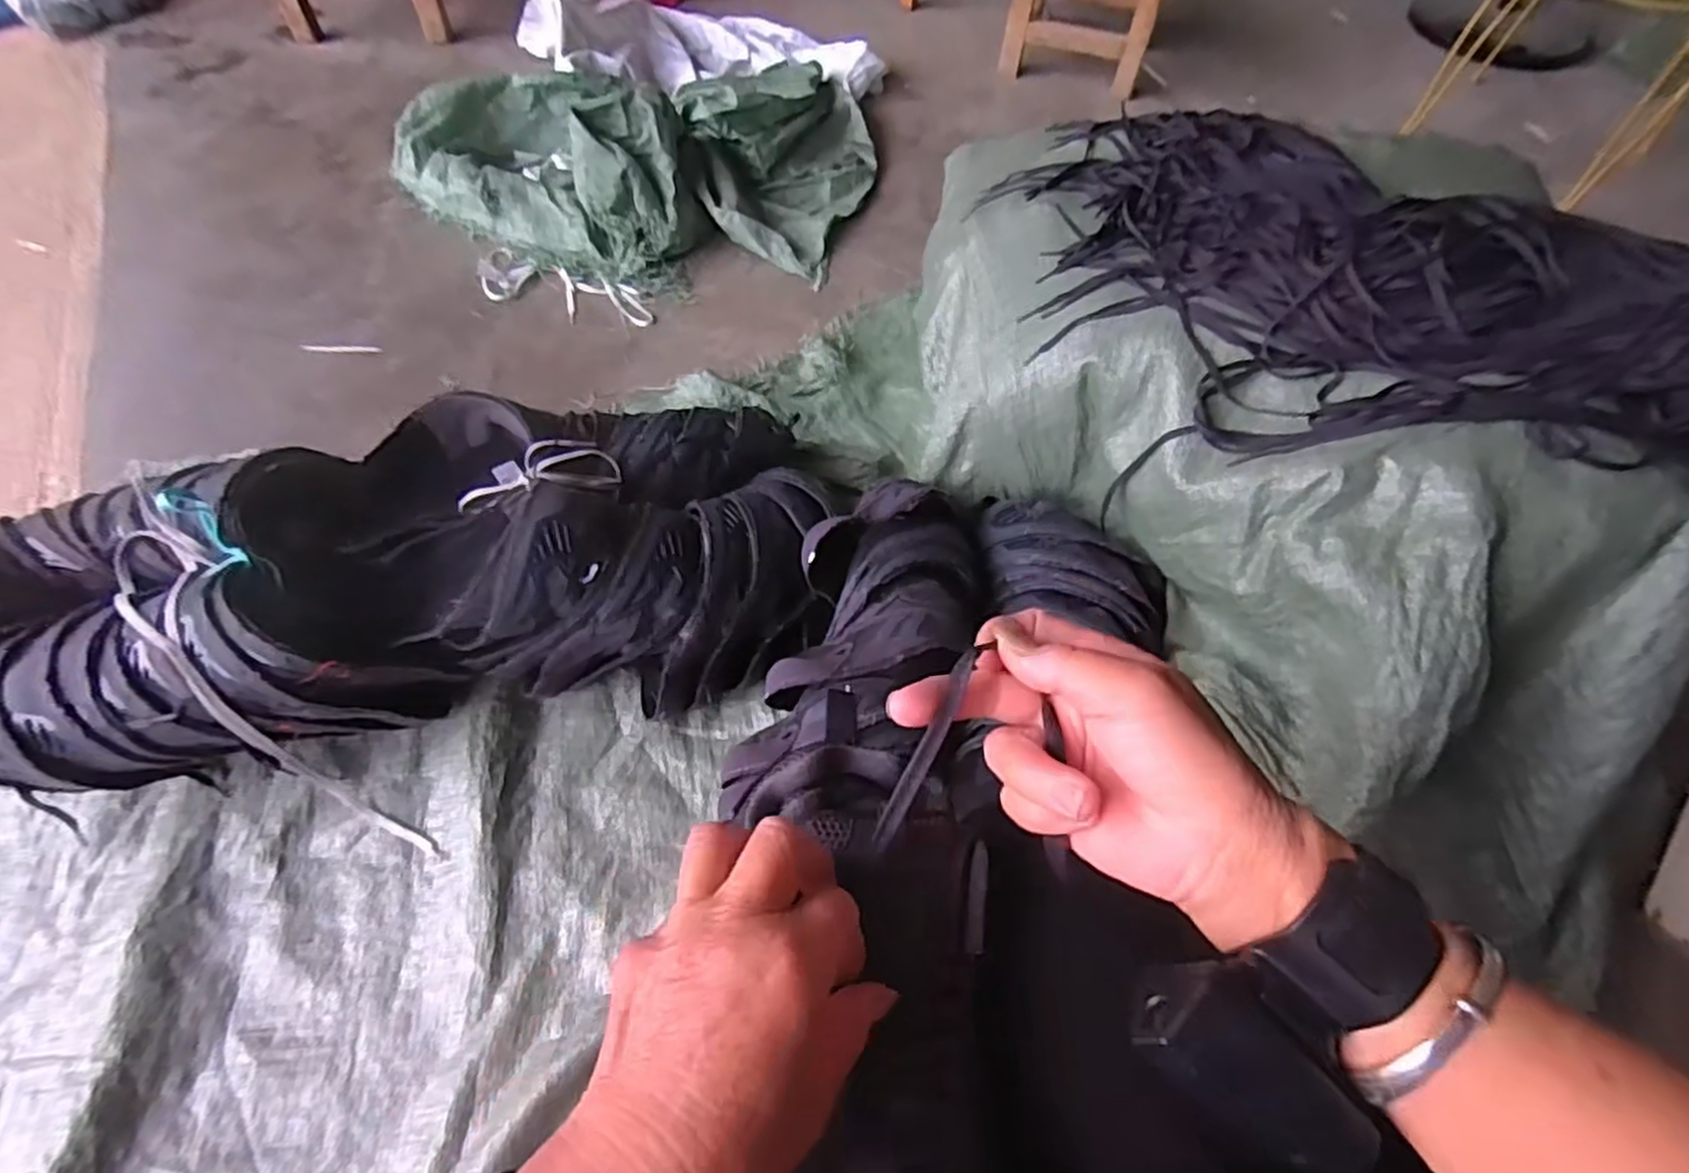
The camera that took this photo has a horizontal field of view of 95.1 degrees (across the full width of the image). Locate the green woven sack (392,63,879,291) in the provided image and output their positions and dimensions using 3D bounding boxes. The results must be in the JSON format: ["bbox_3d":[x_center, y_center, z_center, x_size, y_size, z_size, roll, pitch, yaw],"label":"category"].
[{"bbox_3d":[-0.329,-0.805,1.329,0.738,0.182,0.668,16,58,7],"label":"green woven sack"}]

